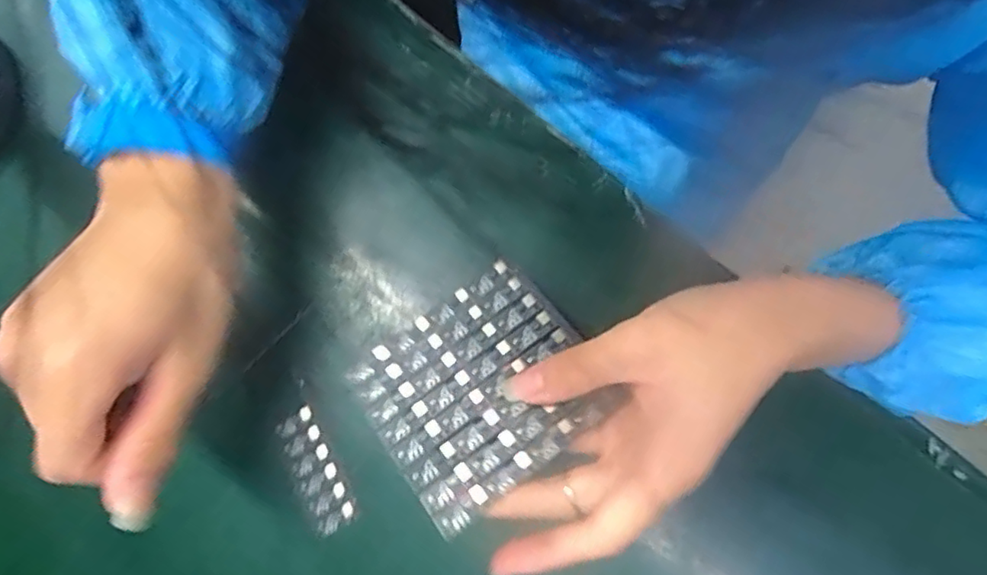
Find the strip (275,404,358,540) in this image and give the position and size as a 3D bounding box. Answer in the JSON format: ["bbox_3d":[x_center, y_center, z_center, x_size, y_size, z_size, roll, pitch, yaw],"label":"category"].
[{"bbox_3d":[-0.104,0.107,0.351,0.025,0.004,0.071,-25,81,-2],"label":"strip"}]

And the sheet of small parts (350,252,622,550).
[{"bbox_3d":[-0.008,0.047,0.293,0.104,0.004,0.094,-36,67,-10],"label":"sheet of small parts"}]

